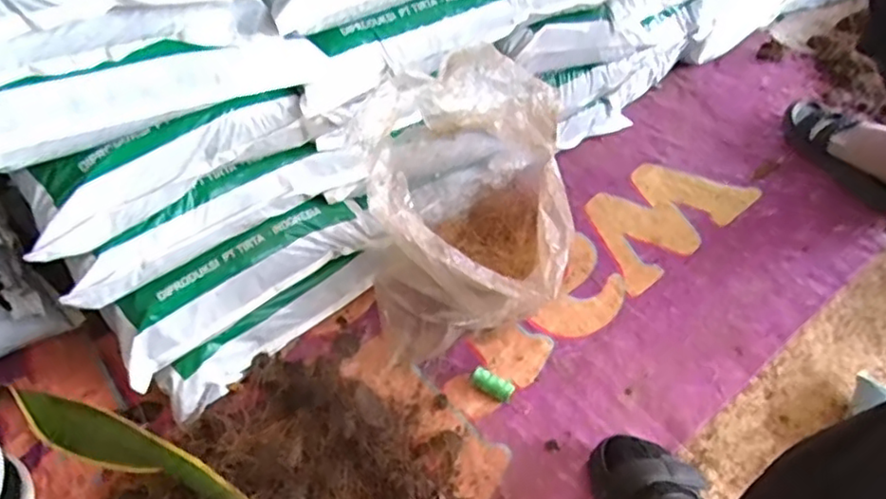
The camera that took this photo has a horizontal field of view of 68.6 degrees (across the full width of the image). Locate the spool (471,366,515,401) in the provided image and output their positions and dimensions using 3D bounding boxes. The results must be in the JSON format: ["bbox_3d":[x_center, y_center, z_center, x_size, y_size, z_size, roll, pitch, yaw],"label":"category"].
[{"bbox_3d":[0.061,0.168,0.805,0.053,0.024,0.025,25,53,17],"label":"spool"}]

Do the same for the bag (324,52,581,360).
[{"bbox_3d":[0.038,-0.034,0.756,0.214,0.343,0.244,14,50,9],"label":"bag"}]

